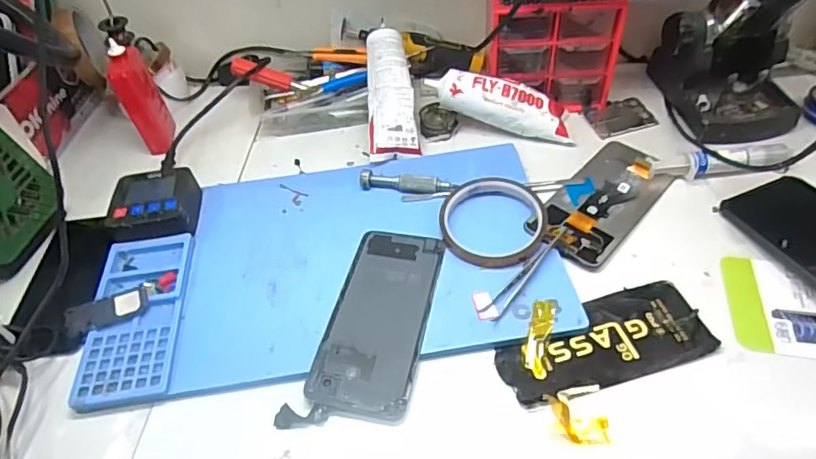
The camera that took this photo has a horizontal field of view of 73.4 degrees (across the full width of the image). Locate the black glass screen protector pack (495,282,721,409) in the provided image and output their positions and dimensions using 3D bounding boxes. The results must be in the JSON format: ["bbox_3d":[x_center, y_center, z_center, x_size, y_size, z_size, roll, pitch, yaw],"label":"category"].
[{"bbox_3d":[0.143,0.082,0.399,0.154,0.009,0.068,-18,49,-10],"label":"black glass screen protector pack"}]

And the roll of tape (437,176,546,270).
[{"bbox_3d":[0.073,-0.009,0.470,0.089,0.011,0.090,-3,48,3],"label":"roll of tape"}]

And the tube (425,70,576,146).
[{"bbox_3d":[0.098,-0.131,0.558,0.148,0.032,0.043,19,52,-3],"label":"tube"}]

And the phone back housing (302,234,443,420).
[{"bbox_3d":[-0.021,0.066,0.426,0.074,0.009,0.163,7,49,12],"label":"phone back housing"}]

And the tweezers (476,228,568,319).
[{"bbox_3d":[0.097,0.033,0.433,0.014,0.007,0.104,34,59,31],"label":"tweezers"}]

